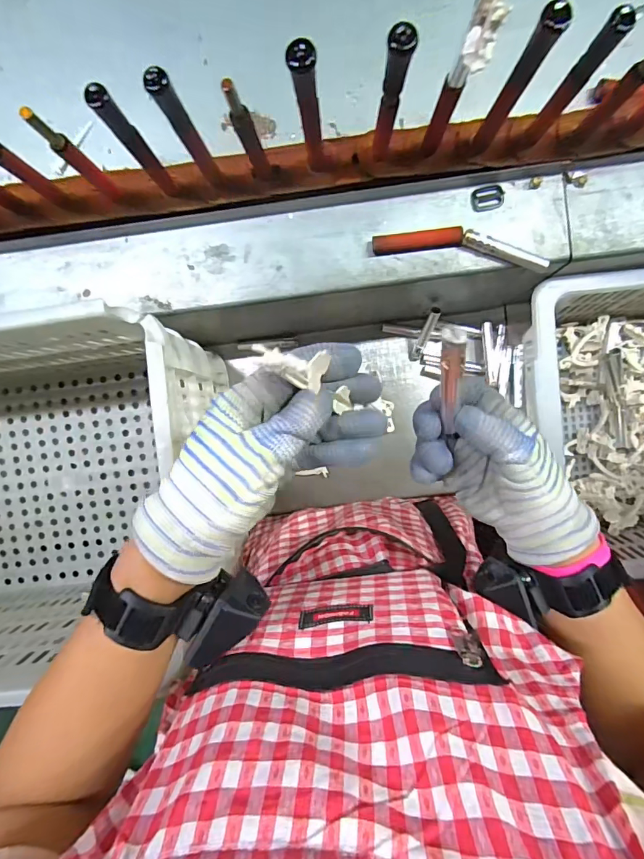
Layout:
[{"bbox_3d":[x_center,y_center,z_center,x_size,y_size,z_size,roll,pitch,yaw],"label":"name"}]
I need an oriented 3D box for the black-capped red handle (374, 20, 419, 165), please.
[{"bbox_3d":[0.057,-0.269,0.363,0.018,0.144,0.018,3,97,-3],"label":"black-capped red handle"}]

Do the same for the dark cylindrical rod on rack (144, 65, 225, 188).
[{"bbox_3d":[-0.111,-0.247,0.370,0.018,0.143,0.021,-31,97,2],"label":"dark cylindrical rod on rack"}]

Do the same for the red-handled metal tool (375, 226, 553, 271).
[{"bbox_3d":[0.143,-0.192,0.455,0.176,0.016,0.031,7,95,1],"label":"red-handled metal tool"}]

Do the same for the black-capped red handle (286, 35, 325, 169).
[{"bbox_3d":[-0.011,-0.259,0.375,0.021,0.166,0.022,-10,97,-1],"label":"black-capped red handle"}]

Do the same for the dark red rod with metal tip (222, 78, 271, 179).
[{"bbox_3d":[-0.062,-0.253,0.373,0.019,0.118,0.014,-21,97,0],"label":"dark red rod with metal tip"}]

